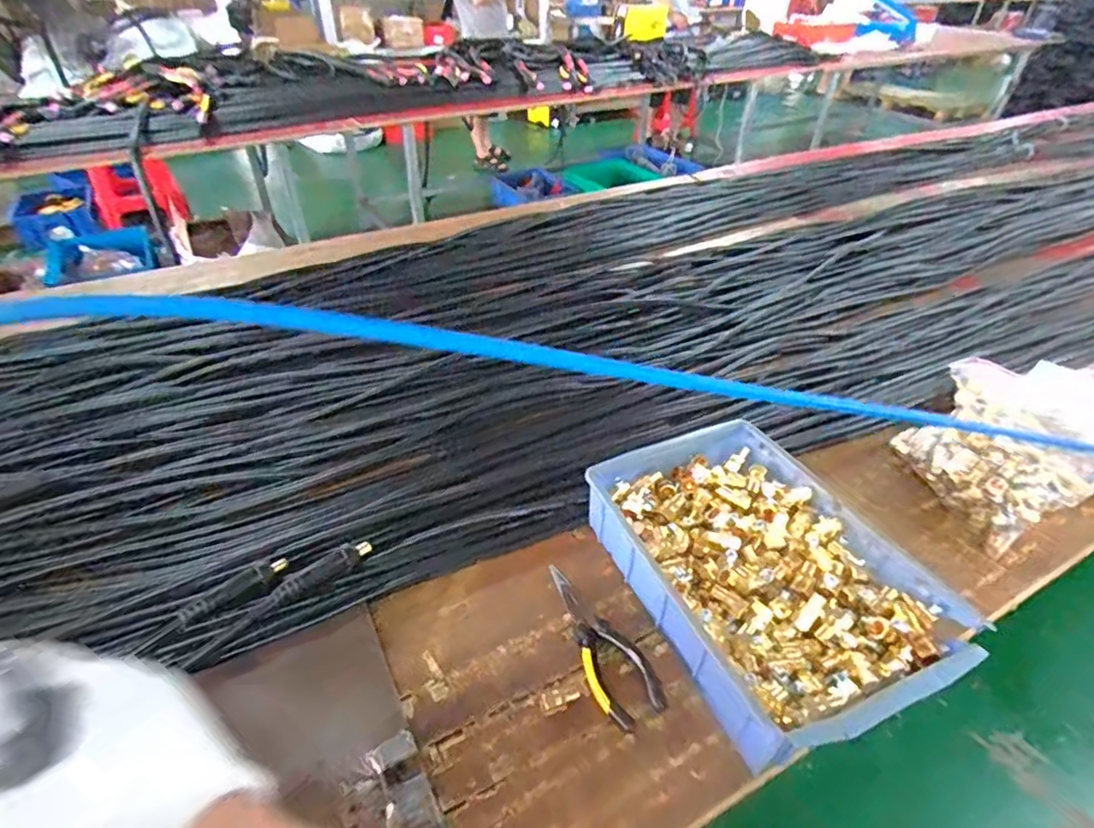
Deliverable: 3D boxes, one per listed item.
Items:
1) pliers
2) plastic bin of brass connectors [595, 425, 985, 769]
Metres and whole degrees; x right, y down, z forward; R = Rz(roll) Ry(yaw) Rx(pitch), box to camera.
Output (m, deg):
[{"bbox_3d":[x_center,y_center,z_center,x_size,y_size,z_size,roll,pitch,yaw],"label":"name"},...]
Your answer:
[{"bbox_3d":[0.045,0.197,0.524,0.056,0.016,0.150,-18,42,-21],"label":"pliers"},{"bbox_3d":[0.194,0.146,0.549,0.216,0.083,0.302,-18,42,-21],"label":"plastic bin of brass connectors"}]

